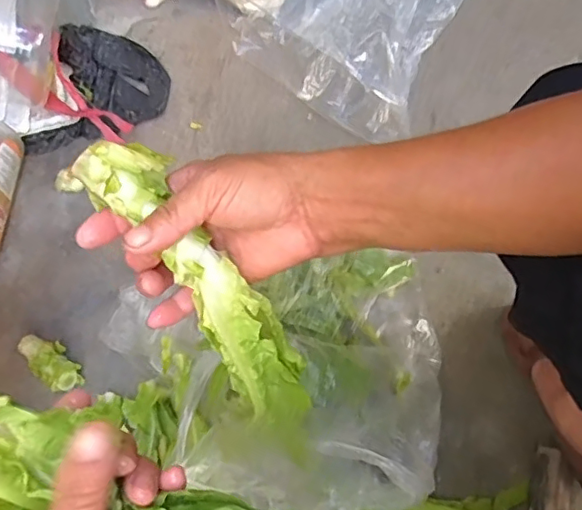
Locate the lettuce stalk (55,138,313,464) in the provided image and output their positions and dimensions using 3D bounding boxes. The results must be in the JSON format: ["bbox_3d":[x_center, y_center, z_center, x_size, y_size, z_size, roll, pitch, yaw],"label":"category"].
[{"bbox_3d":[-0.038,0.036,0.339,0.048,0.060,0.238,-39,111,-16],"label":"lettuce stalk"}]

